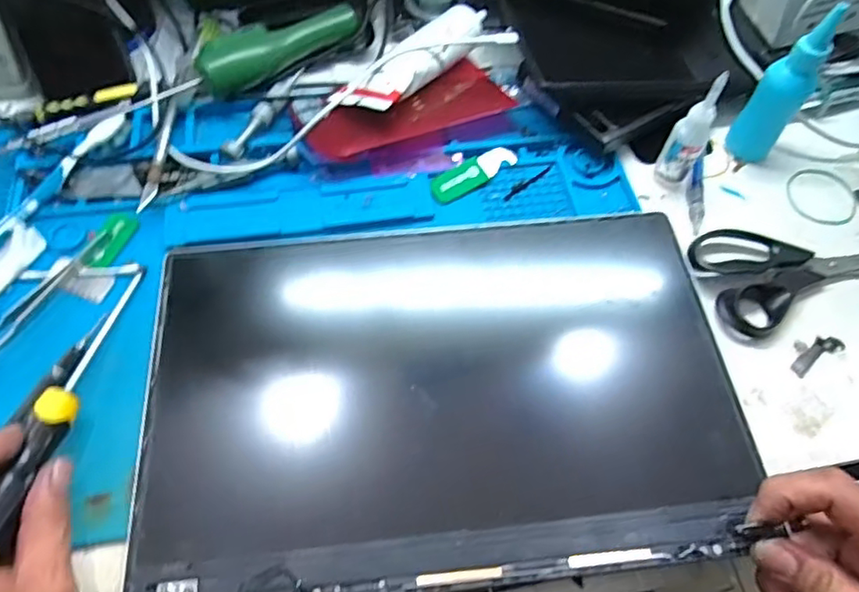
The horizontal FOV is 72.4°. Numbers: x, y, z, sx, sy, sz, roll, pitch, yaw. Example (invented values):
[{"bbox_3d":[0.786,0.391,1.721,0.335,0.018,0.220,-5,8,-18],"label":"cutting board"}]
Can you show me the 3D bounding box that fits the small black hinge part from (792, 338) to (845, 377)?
[{"bbox_3d":[0.254,0.036,0.389,0.038,0.007,0.019,-27,65,-16],"label":"small black hinge part"}]

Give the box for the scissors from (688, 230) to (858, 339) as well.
[{"bbox_3d":[0.268,-0.029,0.418,0.171,0.016,0.078,-20,63,-13],"label":"scissors"}]

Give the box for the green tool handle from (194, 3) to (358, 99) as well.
[{"bbox_3d":[-0.125,-0.208,0.488,0.139,0.033,0.037,-38,68,-20],"label":"green tool handle"}]

